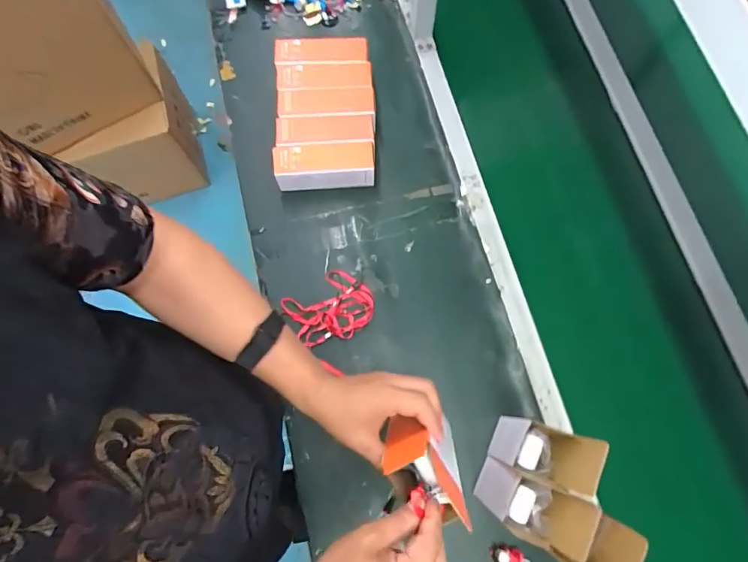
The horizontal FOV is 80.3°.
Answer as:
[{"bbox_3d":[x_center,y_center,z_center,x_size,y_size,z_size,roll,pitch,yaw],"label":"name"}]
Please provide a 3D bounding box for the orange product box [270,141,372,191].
[{"bbox_3d":[-0.088,-0.205,0.807,0.176,0.071,0.061,-3,73,0],"label":"orange product box"}]

